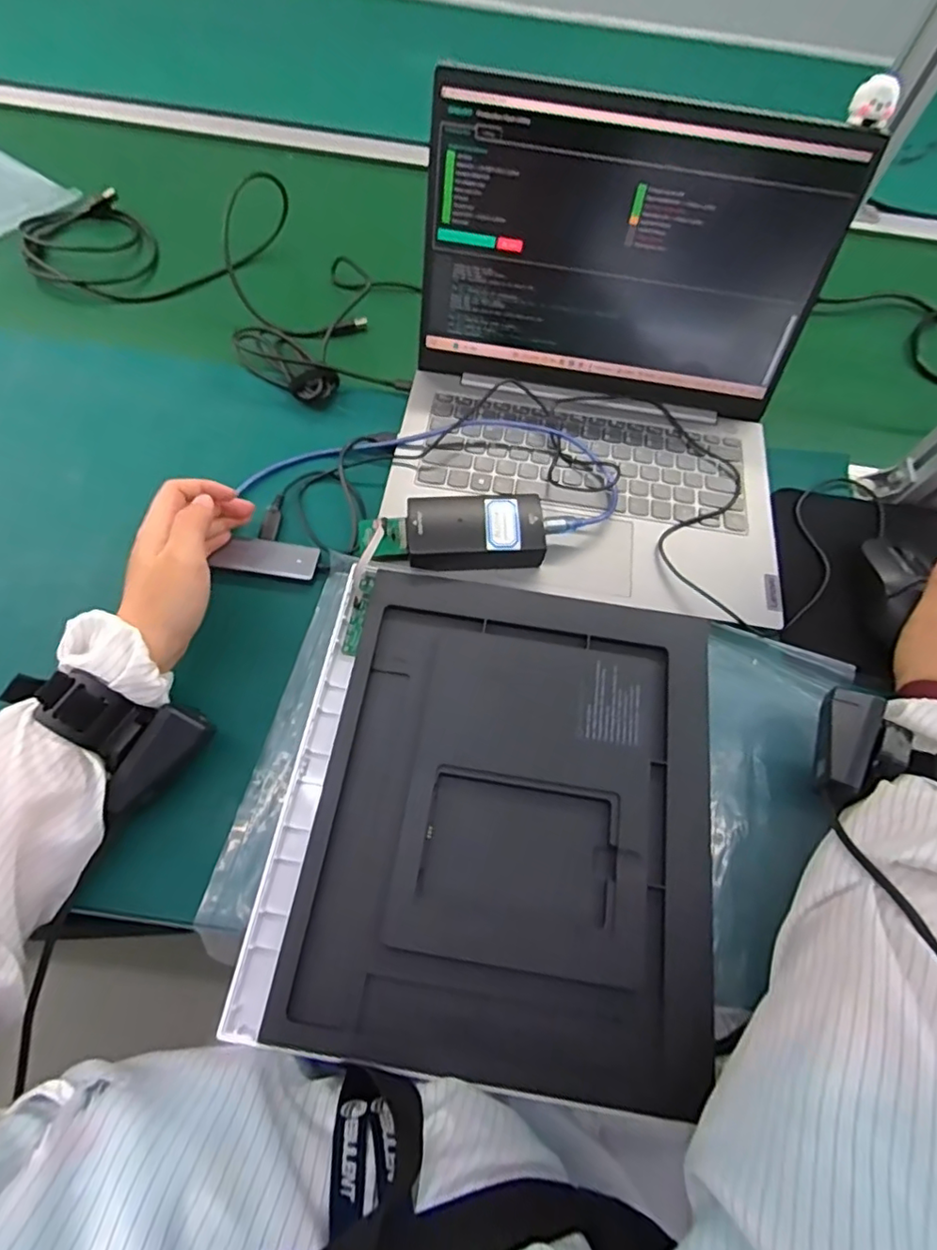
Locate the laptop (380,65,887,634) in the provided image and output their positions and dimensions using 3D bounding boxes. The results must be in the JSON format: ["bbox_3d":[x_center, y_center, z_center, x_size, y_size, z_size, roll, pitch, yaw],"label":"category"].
[{"bbox_3d":[0.108,-0.193,0.420,0.318,0.177,0.295,9,65,1],"label":"laptop"}]

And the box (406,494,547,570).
[{"bbox_3d":[0.006,-0.067,0.437,0.102,0.028,0.060,-2,66,-4],"label":"box"}]

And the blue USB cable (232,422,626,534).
[{"bbox_3d":[-0.026,-0.135,0.473,0.299,0.024,0.121,7,65,0],"label":"blue USB cable"}]

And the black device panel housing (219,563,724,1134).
[{"bbox_3d":[0.028,0.115,0.371,0.281,0.027,0.294,10,66,1],"label":"black device panel housing"}]

